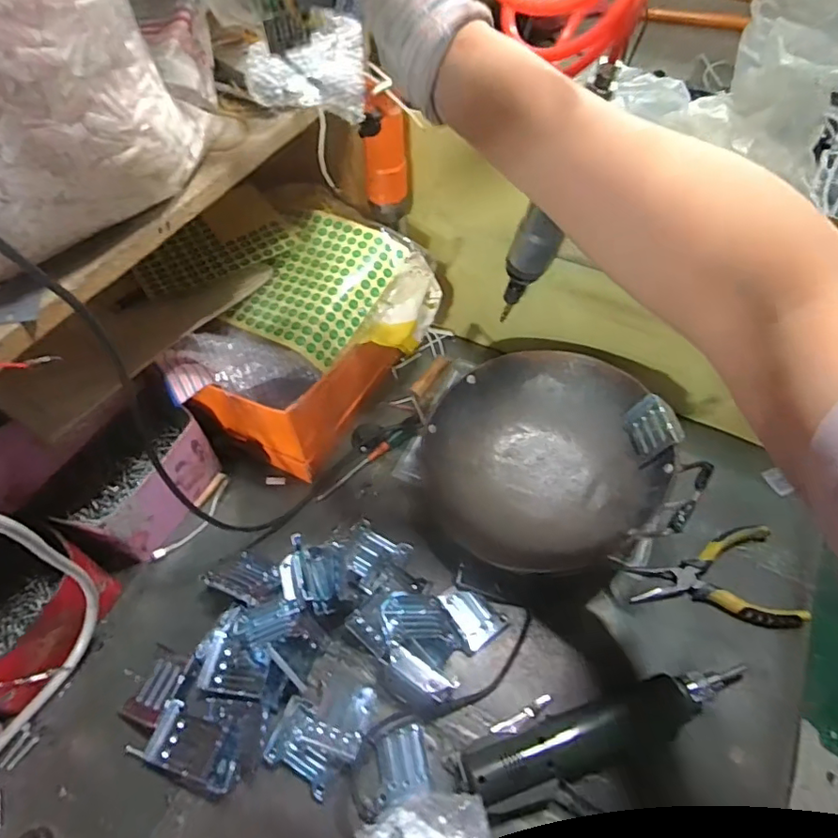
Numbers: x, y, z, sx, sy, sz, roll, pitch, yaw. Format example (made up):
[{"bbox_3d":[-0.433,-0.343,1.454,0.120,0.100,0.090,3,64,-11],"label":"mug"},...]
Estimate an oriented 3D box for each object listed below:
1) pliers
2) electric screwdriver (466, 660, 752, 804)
[{"bbox_3d":[0.275,0.141,0.515,0.148,0.027,0.082,6,53,15],"label":"pliers"},{"bbox_3d":[0.158,0.248,0.439,0.251,0.048,0.047,-15,57,-10],"label":"electric screwdriver"}]

